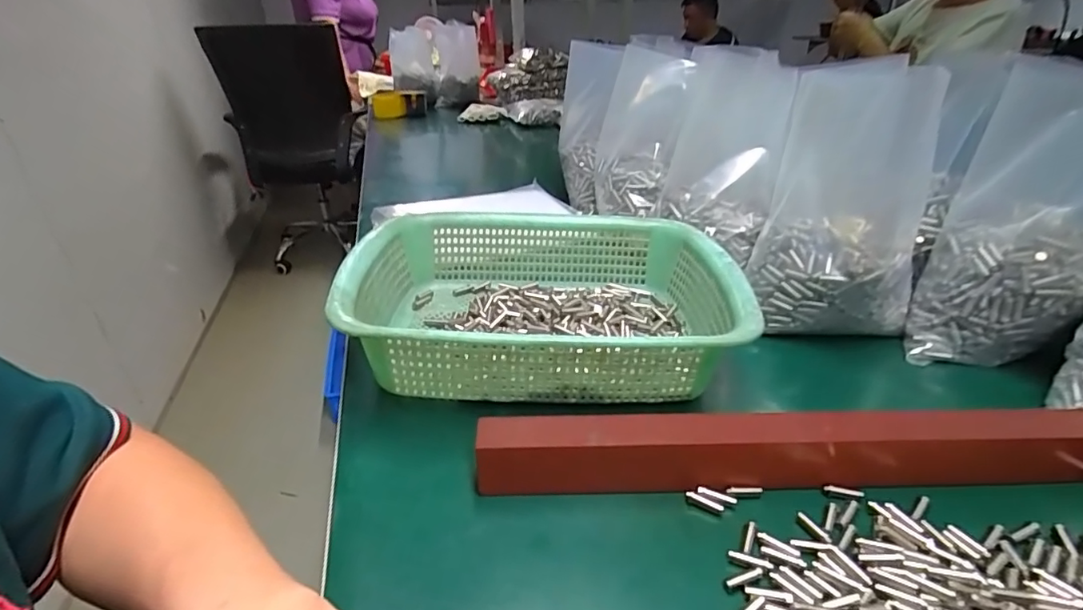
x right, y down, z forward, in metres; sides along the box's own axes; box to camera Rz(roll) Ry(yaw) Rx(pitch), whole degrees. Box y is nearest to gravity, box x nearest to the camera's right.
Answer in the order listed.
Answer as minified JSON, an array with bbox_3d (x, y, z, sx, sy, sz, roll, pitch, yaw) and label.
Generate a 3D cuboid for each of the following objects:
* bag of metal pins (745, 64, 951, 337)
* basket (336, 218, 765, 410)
[{"bbox_3d":[0.253,-0.081,0.452,0.121,0.204,0.090,14,29,29],"label":"bag of metal pins"},{"bbox_3d":[0.006,-0.013,0.434,0.291,0.080,0.217,-2,29,-1],"label":"basket"}]

